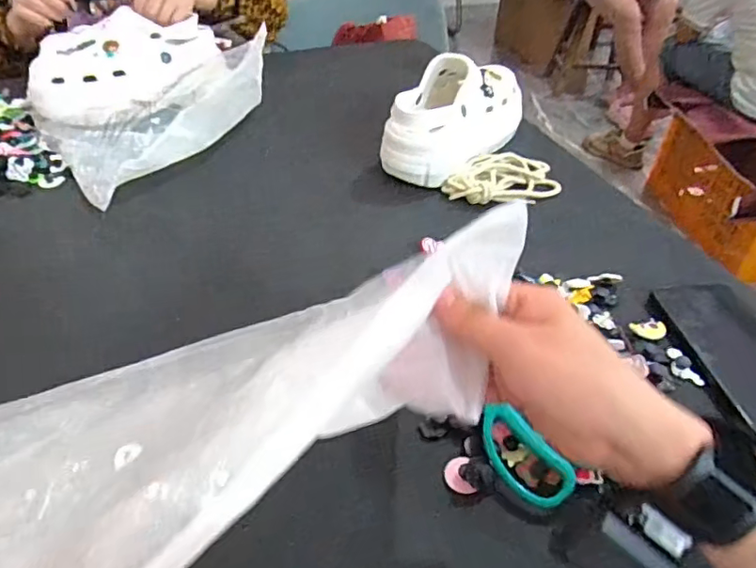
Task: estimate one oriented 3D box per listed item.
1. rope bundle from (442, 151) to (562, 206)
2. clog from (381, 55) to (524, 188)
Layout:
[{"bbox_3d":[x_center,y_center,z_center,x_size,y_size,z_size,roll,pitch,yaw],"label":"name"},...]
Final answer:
[{"bbox_3d":[0.147,-0.129,0.683,0.136,0.020,0.101,-1,40,-4],"label":"rope bundle"},{"bbox_3d":[0.096,-0.214,0.705,0.104,0.099,0.211,25,45,24],"label":"clog"}]

